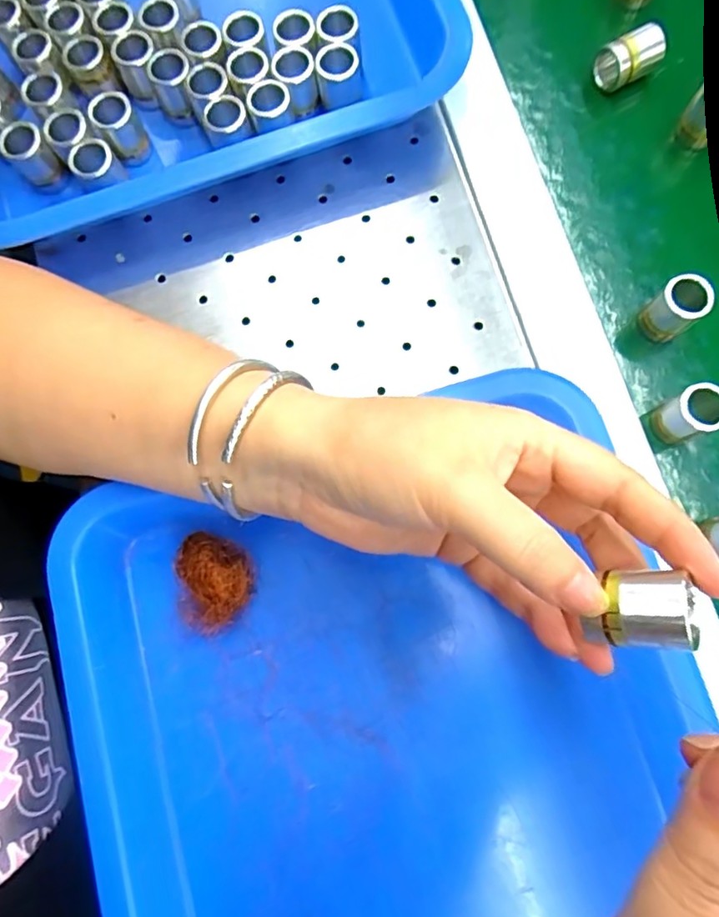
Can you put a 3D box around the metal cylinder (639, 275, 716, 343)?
[{"bbox_3d":[0.160,-0.075,0.285,0.019,0.033,0.022,-39,81,-7],"label":"metal cylinder"}]

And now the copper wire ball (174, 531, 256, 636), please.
[{"bbox_3d":[-0.071,0.058,0.264,0.039,0.016,0.042,0,79,1],"label":"copper wire ball"}]

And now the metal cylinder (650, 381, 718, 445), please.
[{"bbox_3d":[0.160,-0.021,0.272,0.021,0.033,0.022,0,79,1],"label":"metal cylinder"}]

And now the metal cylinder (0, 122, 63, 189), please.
[{"bbox_3d":[-0.178,-0.164,0.306,0.020,0.026,0.019,0,79,1],"label":"metal cylinder"}]

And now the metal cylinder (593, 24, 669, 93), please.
[{"bbox_3d":[0.150,-0.224,0.316,0.031,0.027,0.020,-29,80,-5],"label":"metal cylinder"}]

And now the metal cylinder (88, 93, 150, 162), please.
[{"bbox_3d":[-0.131,-0.181,0.307,0.022,0.027,0.019,-29,80,-5],"label":"metal cylinder"}]

